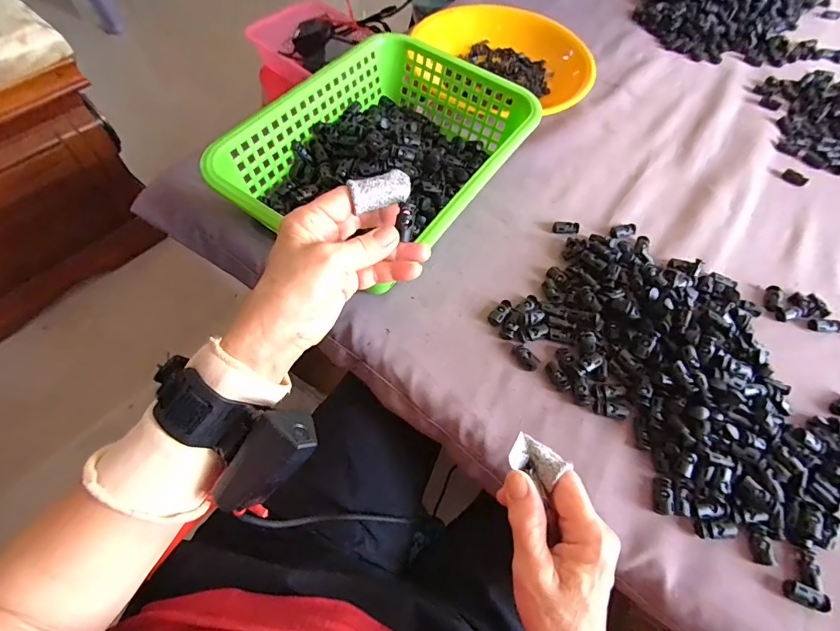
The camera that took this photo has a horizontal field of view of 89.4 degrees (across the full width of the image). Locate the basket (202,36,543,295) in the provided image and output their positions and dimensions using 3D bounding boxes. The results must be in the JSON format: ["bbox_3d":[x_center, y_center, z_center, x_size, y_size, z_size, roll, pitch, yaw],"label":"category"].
[{"bbox_3d":[-0.030,-0.160,0.444,0.217,0.087,0.284,31,65,13],"label":"basket"}]

